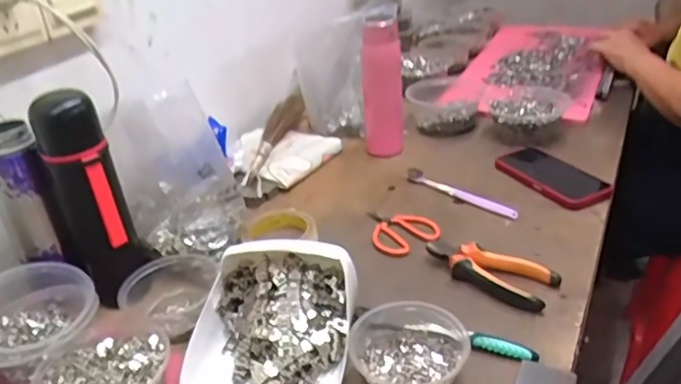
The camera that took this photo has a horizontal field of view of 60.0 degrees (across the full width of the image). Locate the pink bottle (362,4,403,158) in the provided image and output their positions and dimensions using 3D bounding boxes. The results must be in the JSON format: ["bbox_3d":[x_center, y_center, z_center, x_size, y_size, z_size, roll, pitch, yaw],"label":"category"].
[{"bbox_3d":[0.068,-0.173,0.936,0.062,0.226,0.053,-4,29,4],"label":"pink bottle"}]

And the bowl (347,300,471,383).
[{"bbox_3d":[0.065,0.149,0.562,0.111,0.051,0.124,1,30,12],"label":"bowl"}]

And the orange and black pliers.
[{"bbox_3d":[0.171,0.084,0.678,0.148,0.027,0.067,20,38,38],"label":"orange and black pliers"}]

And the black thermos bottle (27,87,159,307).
[{"bbox_3d":[-0.265,0.008,0.641,0.078,0.226,0.062,-19,32,-23],"label":"black thermos bottle"}]

